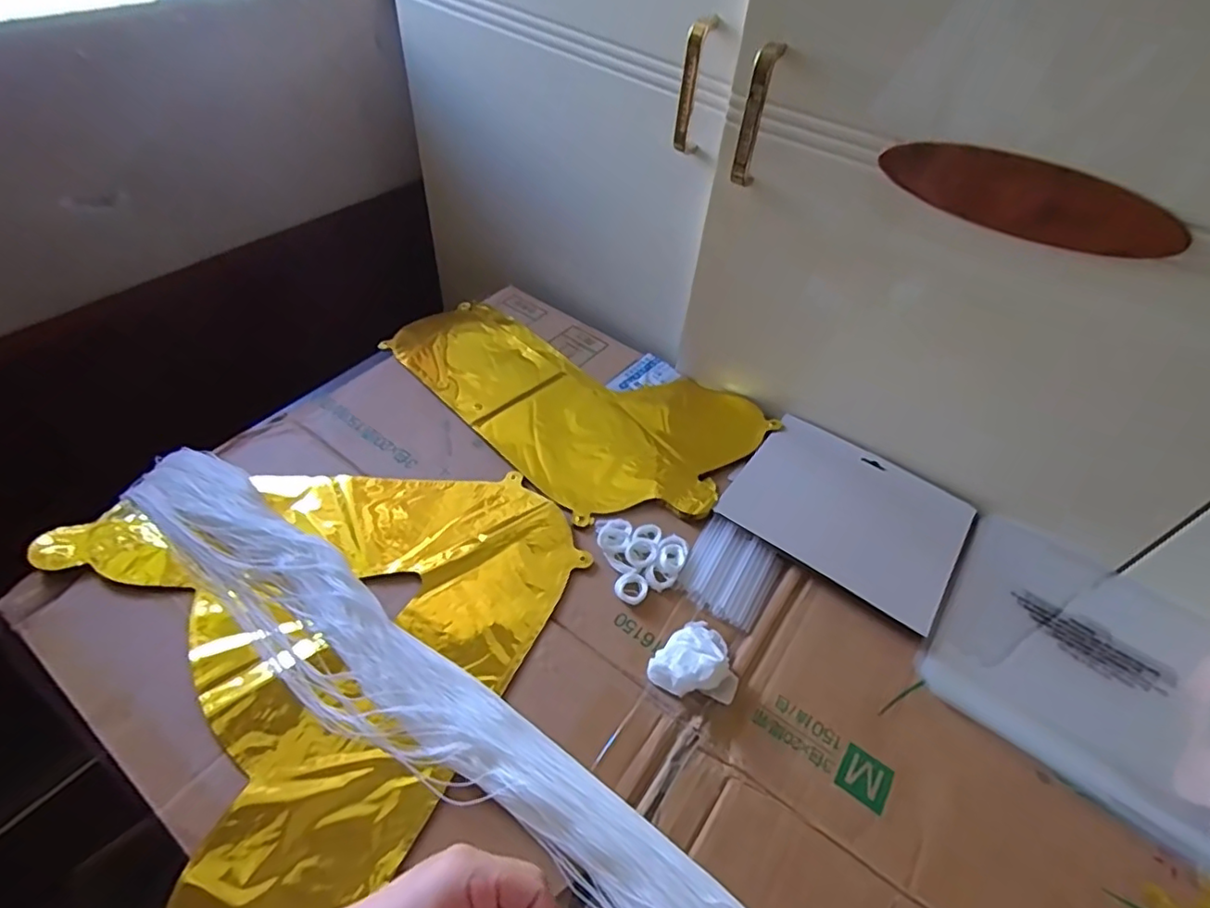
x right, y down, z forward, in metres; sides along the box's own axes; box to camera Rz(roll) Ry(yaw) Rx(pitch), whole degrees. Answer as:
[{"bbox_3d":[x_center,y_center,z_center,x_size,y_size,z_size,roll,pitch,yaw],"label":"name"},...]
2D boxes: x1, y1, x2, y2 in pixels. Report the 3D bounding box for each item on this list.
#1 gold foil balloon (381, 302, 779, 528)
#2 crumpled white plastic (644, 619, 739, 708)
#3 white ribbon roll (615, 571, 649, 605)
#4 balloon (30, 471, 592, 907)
[{"bbox_3d":[-0.045,-0.066,0.638,0.390,0.010,0.224,31,52,21],"label":"gold foil balloon"},{"bbox_3d":[0.072,0.152,0.445,0.059,0.026,0.063,3,48,-3],"label":"crumpled white plastic"},{"bbox_3d":[0.022,0.108,0.489,0.025,0.006,0.025,3,48,-3],"label":"white ribbon roll"},{"bbox_3d":[-0.191,0.109,0.461,0.333,0.010,0.343,-26,56,-26],"label":"balloon"}]

